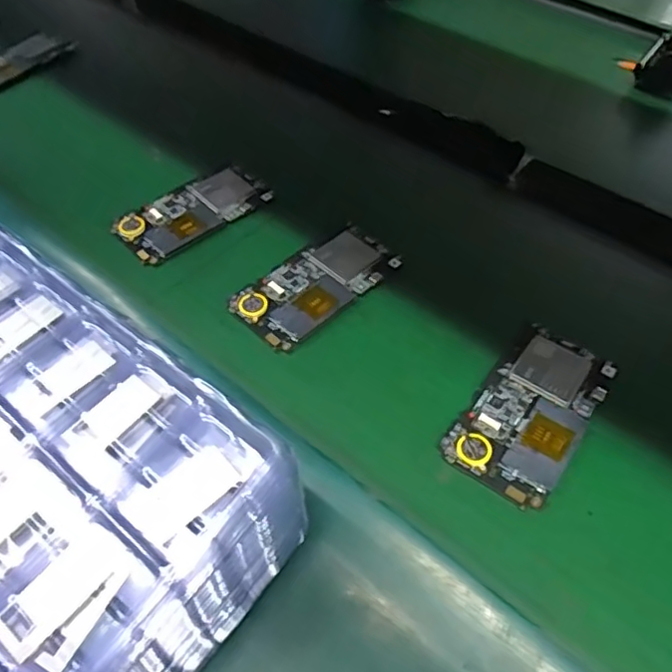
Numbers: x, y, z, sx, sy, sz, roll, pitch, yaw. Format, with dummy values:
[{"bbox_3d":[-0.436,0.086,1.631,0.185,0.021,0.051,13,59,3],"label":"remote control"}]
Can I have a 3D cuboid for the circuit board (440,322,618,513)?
[{"bbox_3d":[0.124,0.044,0.376,0.065,0.008,0.125,27,55,27],"label":"circuit board"}]

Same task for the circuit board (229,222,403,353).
[{"bbox_3d":[-0.014,-0.041,0.444,0.123,0.010,0.062,-39,63,-24],"label":"circuit board"}]

